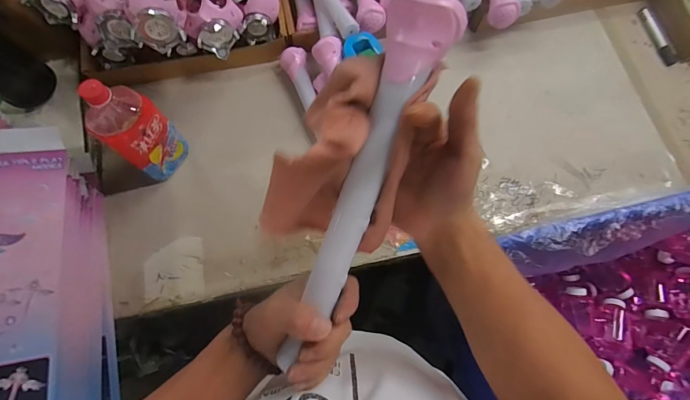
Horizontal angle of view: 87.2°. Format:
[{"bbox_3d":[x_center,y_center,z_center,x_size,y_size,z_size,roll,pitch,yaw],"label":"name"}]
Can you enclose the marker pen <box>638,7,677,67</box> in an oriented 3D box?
[{"bbox_3d":[0.635,-0.332,0.735,0.013,0.017,0.131,-14,75,-5],"label":"marker pen"}]

